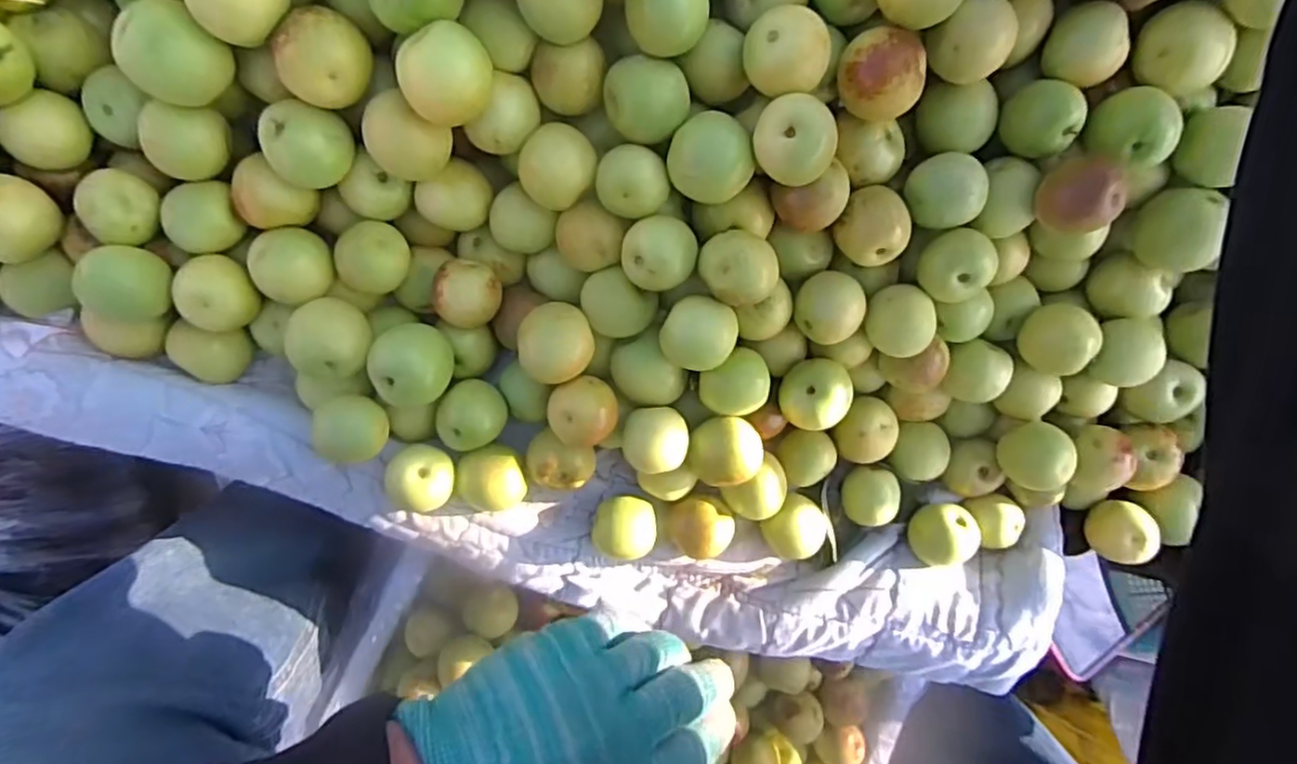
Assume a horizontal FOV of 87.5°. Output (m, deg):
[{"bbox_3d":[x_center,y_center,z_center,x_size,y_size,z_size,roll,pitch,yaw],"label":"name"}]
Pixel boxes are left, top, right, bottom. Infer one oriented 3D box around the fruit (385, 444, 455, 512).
[{"bbox_3d":[-0.118,0.049,0.351,0.032,0.029,0.033,2,91,-10],"label":"fruit"}]

